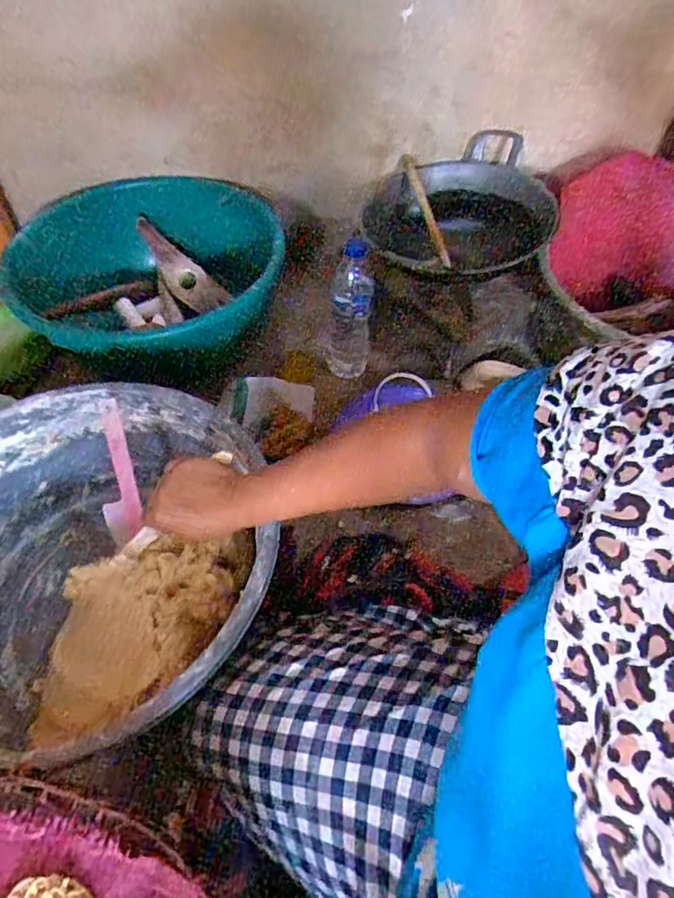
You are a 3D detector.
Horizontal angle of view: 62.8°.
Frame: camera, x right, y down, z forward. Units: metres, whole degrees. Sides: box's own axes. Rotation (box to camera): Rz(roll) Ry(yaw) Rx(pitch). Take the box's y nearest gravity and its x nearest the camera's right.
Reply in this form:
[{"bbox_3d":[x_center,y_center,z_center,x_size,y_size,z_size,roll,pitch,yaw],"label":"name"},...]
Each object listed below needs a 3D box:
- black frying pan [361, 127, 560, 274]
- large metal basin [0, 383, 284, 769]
[{"bbox_3d":[0.189,-0.415,0.902,0.284,0.104,0.331,3,52,4],"label":"black frying pan"},{"bbox_3d":[-0.276,0.139,0.621,0.396,0.220,0.368,-1,52,1],"label":"large metal basin"}]

